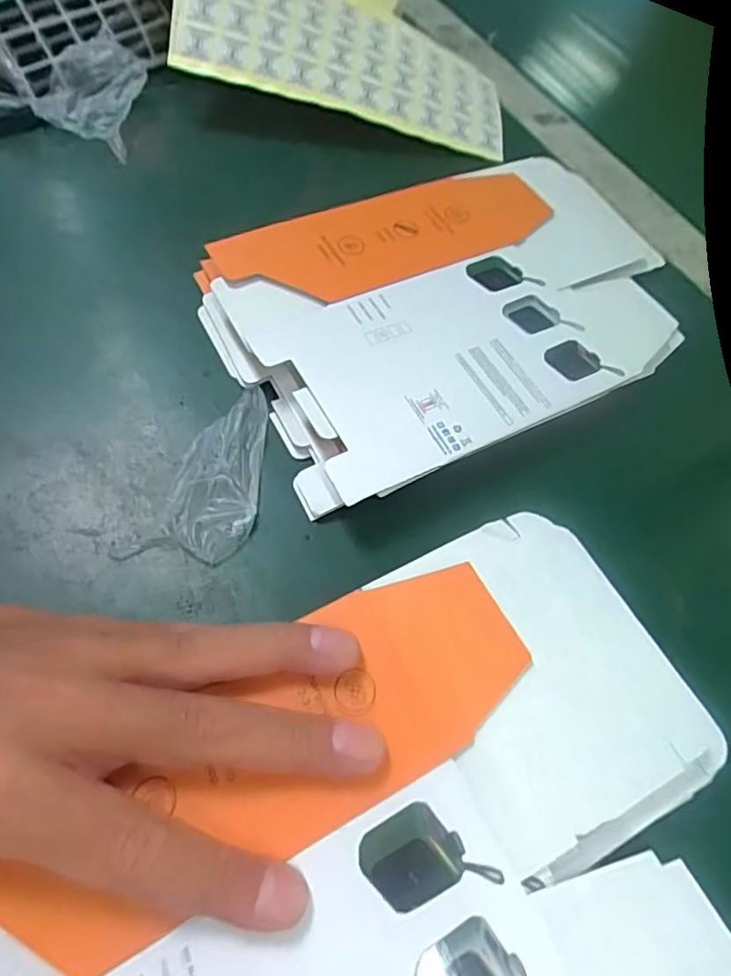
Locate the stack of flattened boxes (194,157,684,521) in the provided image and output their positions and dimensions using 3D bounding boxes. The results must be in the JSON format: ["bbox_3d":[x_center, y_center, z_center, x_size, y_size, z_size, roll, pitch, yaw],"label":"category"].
[{"bbox_3d":[0.052,-0.094,0.292,0.239,0.034,0.159,-24,64,-18],"label":"stack of flattened boxes"}]

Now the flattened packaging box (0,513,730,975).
[{"bbox_3d":[0.006,0.111,0.154,0.219,0.023,0.158,-21,59,-18],"label":"flattened packaging box"}]

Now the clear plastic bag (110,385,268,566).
[{"bbox_3d":[-0.060,-0.006,0.240,0.040,0.009,0.087,18,59,6],"label":"clear plastic bag"}]

